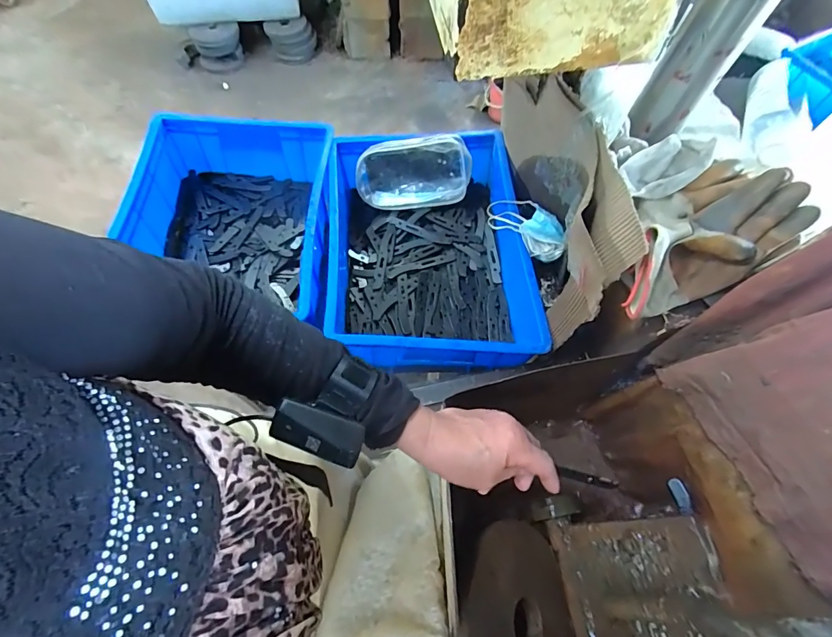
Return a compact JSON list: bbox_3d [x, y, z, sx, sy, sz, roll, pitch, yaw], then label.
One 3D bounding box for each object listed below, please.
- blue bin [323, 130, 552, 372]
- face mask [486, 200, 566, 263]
[{"bbox_3d":[0.016,-0.116,0.678,0.301,0.120,0.412,-2,65,-3],"label":"blue bin"},{"bbox_3d":[0.166,-0.141,0.621,0.056,0.045,0.132,-38,72,-18],"label":"face mask"}]

